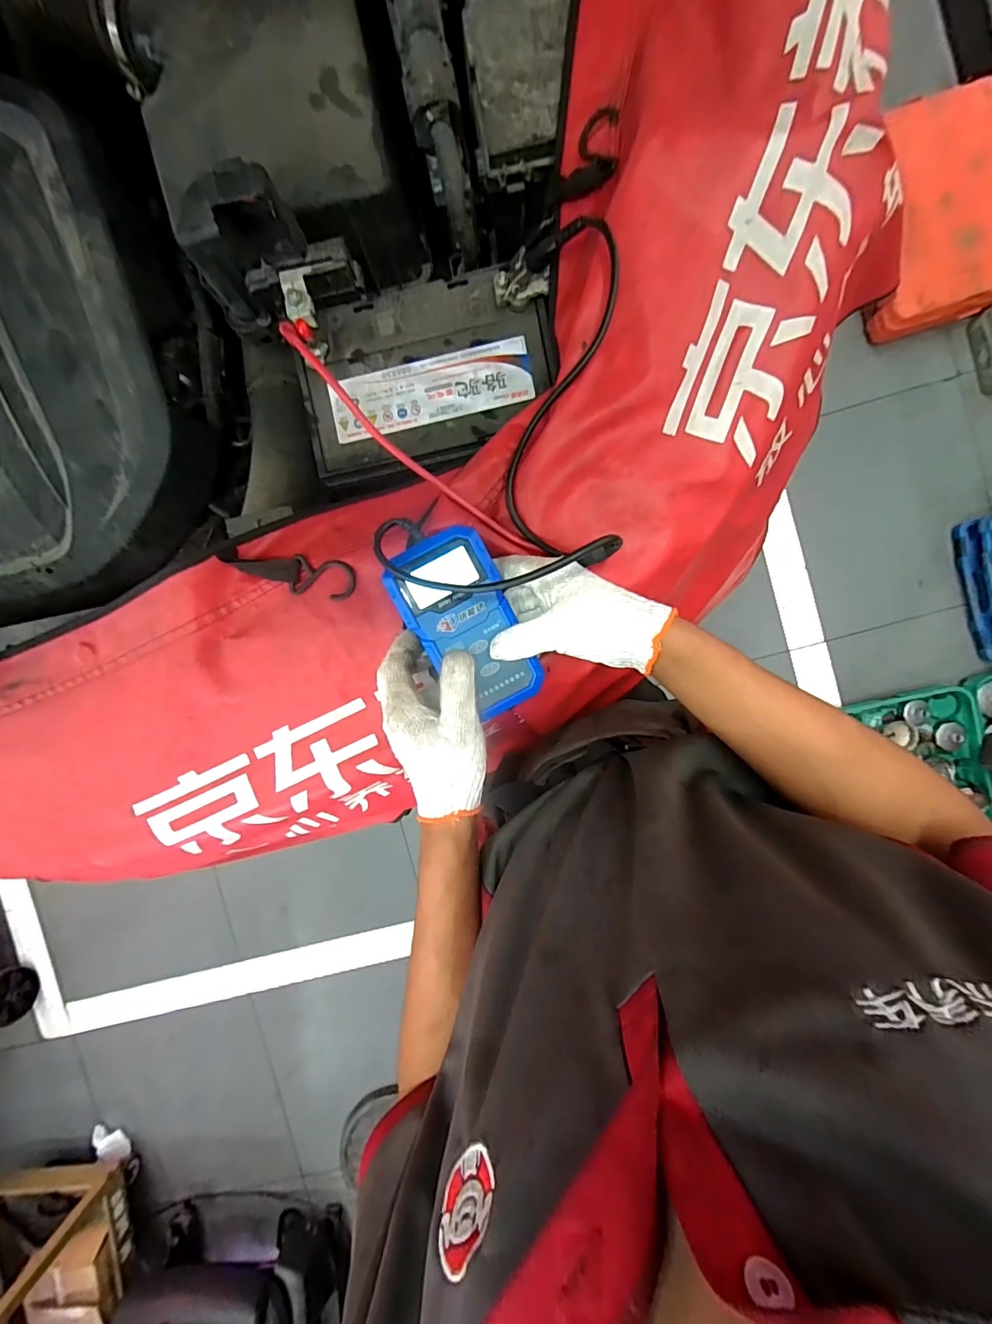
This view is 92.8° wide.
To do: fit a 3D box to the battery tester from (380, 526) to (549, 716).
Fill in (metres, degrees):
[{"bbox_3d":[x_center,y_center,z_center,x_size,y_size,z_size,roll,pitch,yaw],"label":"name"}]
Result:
[{"bbox_3d":[-0.021,-0.028,0.368,0.079,0.027,0.143,-29,90,4],"label":"battery tester"}]

